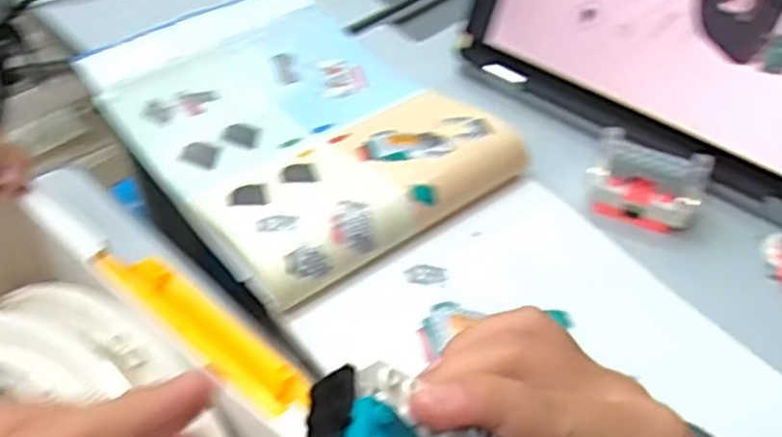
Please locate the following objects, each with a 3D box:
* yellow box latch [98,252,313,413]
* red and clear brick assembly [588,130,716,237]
[{"bbox_3d":[-0.087,0.049,0.346,0.120,0.006,0.033,33,25,24],"label":"yellow box latch"},{"bbox_3d":[0.161,-0.023,0.478,0.066,0.041,0.037,22,51,18],"label":"red and clear brick assembly"}]

